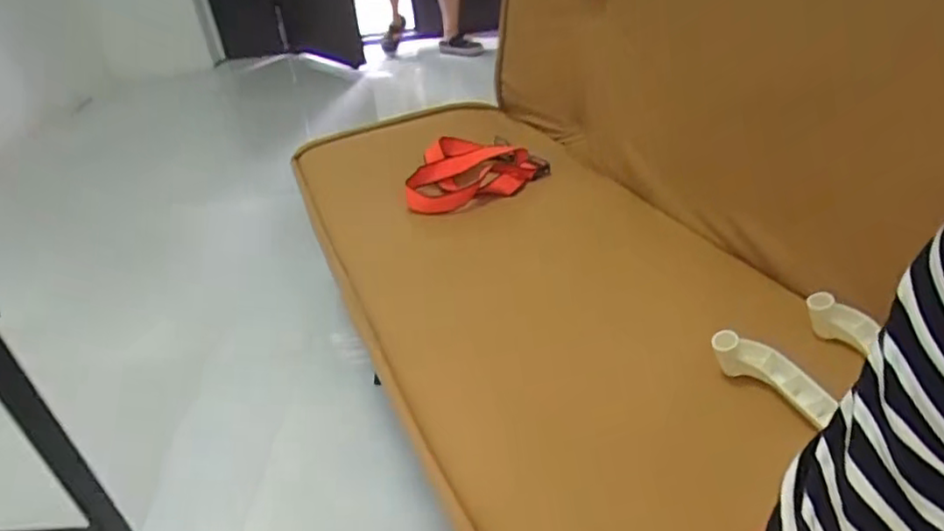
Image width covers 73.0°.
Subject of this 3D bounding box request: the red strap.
[{"bbox_3d":[0.001,-0.173,1.129,0.252,0.039,0.209,-12,34,-7],"label":"red strap"}]

